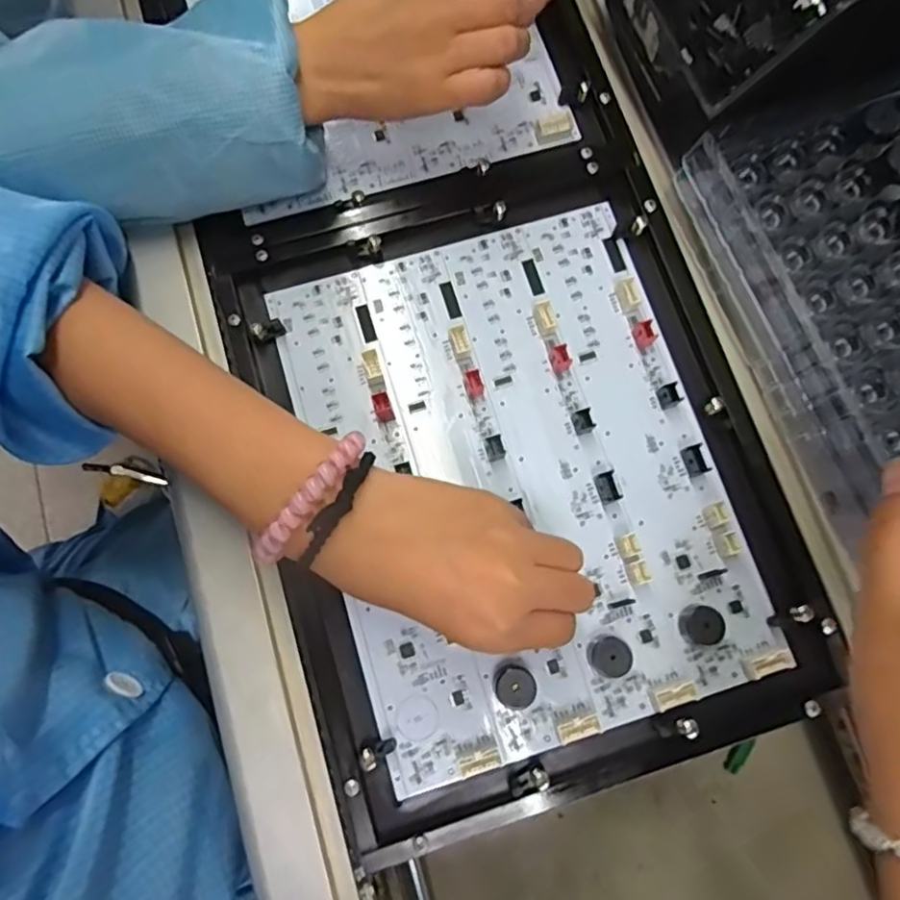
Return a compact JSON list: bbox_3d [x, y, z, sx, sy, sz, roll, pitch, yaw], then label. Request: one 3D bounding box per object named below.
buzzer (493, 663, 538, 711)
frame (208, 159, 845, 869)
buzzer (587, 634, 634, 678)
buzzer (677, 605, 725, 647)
[{"bbox_3d":[0.034,0.124,0.328,0.021,0.008,0.022,0,77,0],"label":"buzzer"},{"bbox_3d":[0.035,0.010,0.354,0.268,0.014,0.330,-17,77,-4],"label":"frame"},{"bbox_3d":[0.084,0.109,0.331,0.021,0.013,0.020,0,77,0],"label":"buzzer"},{"bbox_3d":[0.136,0.095,0.336,0.021,0.010,0.021,0,77,0],"label":"buzzer"}]

